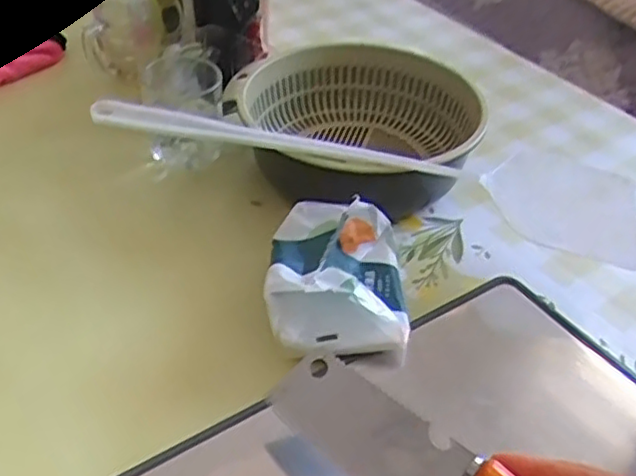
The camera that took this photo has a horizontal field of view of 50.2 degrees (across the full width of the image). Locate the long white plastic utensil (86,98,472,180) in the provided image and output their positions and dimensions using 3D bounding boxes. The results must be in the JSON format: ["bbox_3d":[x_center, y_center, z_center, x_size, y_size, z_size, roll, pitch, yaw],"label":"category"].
[{"bbox_3d":[-0.034,-0.079,0.555,0.310,0.021,0.018,9,42,6],"label":"long white plastic utensil"}]

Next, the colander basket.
[{"bbox_3d":[0.039,-0.096,0.636,0.195,0.089,0.211,2,41,-2],"label":"colander basket"}]

